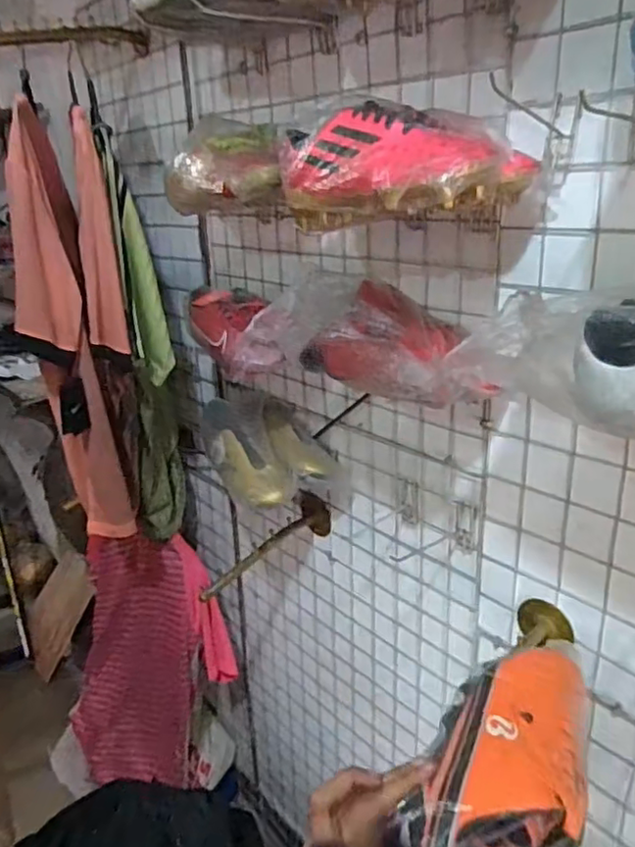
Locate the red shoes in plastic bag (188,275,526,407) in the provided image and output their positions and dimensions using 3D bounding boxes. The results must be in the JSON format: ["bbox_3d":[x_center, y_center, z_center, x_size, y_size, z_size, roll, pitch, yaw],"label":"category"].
[{"bbox_3d":[0.029,-0.110,0.761,0.141,0.106,0.575,-18,25,-34],"label":"red shoes in plastic bag"}]

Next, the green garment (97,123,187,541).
[{"bbox_3d":[-0.317,-0.100,1.150,0.091,0.685,0.263,-9,22,-15],"label":"green garment"}]

